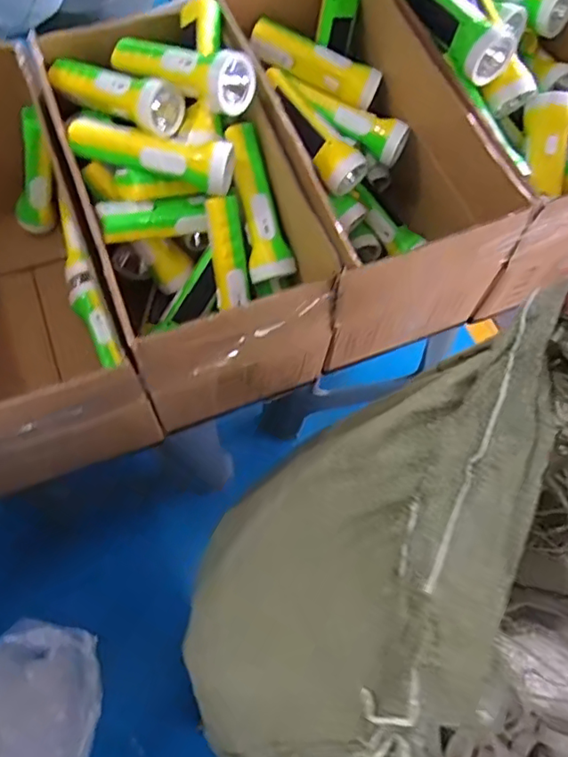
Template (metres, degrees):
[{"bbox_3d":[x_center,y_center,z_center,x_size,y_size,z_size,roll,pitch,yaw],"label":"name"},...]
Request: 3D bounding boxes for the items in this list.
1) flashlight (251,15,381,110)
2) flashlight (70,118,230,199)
[{"bbox_3d":[0.039,-0.387,0.702,0.166,0.036,0.047,18,70,-15],"label":"flashlight"},{"bbox_3d":[-0.134,-0.228,0.590,0.165,0.055,0.045,11,71,5],"label":"flashlight"}]

